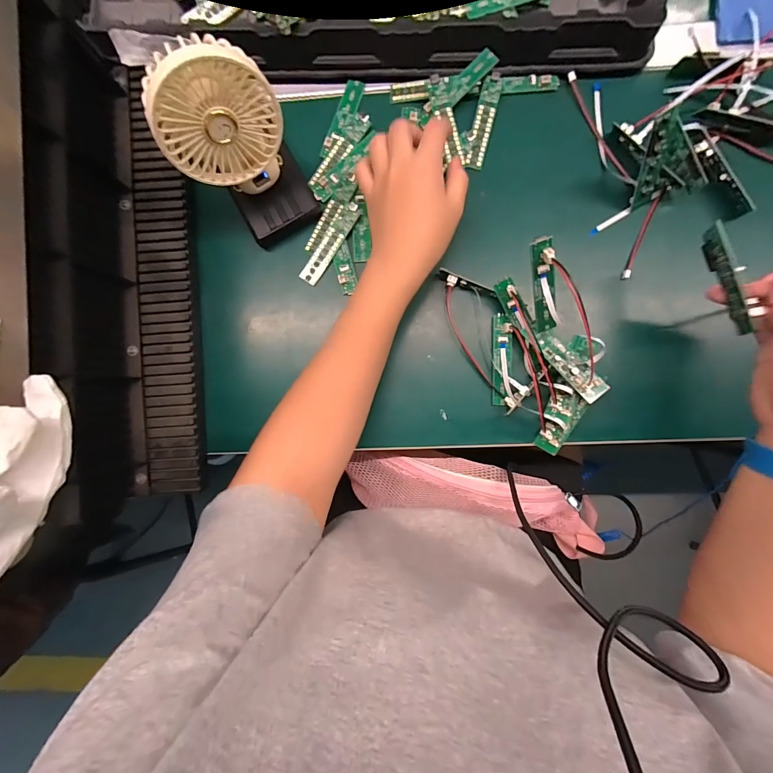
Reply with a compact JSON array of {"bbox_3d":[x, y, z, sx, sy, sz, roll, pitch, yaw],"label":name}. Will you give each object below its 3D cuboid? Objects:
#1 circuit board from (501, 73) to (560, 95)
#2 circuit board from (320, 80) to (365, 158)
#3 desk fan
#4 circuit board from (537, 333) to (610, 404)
[{"bbox_3d":[0.134,-0.284,0.341,0.053,0.009,0.012,-2,87,2],"label":"circuit board"},{"bbox_3d":[-0.043,-0.261,0.355,0.020,0.005,0.081,18,85,2],"label":"circuit board"},{"bbox_3d":[-0.118,-0.186,0.284,0.087,0.122,0.084,-27,86,1],"label":"desk fan"},{"bbox_3d":[0.157,-0.018,0.311,0.021,0.010,0.067,-38,74,0],"label":"circuit board"}]

